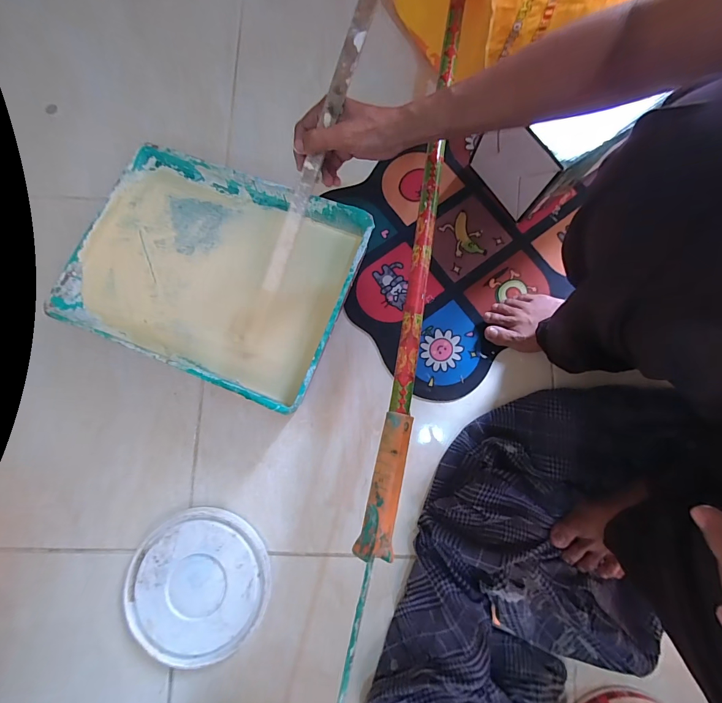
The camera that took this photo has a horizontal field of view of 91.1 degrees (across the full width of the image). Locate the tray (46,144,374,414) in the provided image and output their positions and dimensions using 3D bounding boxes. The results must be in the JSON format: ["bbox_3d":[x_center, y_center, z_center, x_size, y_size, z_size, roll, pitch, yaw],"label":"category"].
[{"bbox_3d":[-0.193,-0.105,0.485,0.355,0.083,0.267,21,80,4],"label":"tray"}]

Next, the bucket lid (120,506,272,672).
[{"bbox_3d":[-0.207,0.296,0.449,0.170,0.011,0.178,0,79,0],"label":"bucket lid"}]

